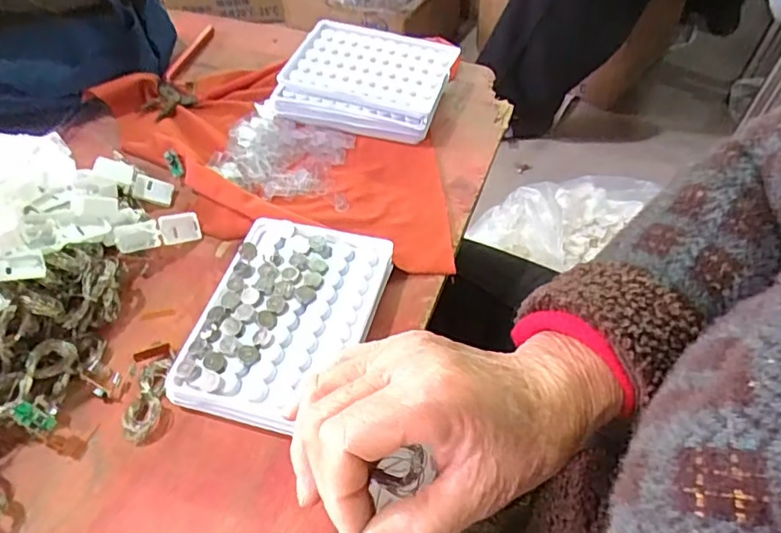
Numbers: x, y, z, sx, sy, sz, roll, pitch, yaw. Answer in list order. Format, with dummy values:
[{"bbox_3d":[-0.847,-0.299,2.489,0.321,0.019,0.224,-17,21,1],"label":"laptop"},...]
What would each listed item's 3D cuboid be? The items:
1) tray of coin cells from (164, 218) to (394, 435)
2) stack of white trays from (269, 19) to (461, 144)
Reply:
[{"bbox_3d":[-0.061,0.031,0.345,0.097,0.025,0.131,10,53,10],"label":"tray of coin cells"},{"bbox_3d":[-0.020,-0.155,0.481,0.132,0.034,0.103,14,54,13],"label":"stack of white trays"}]

